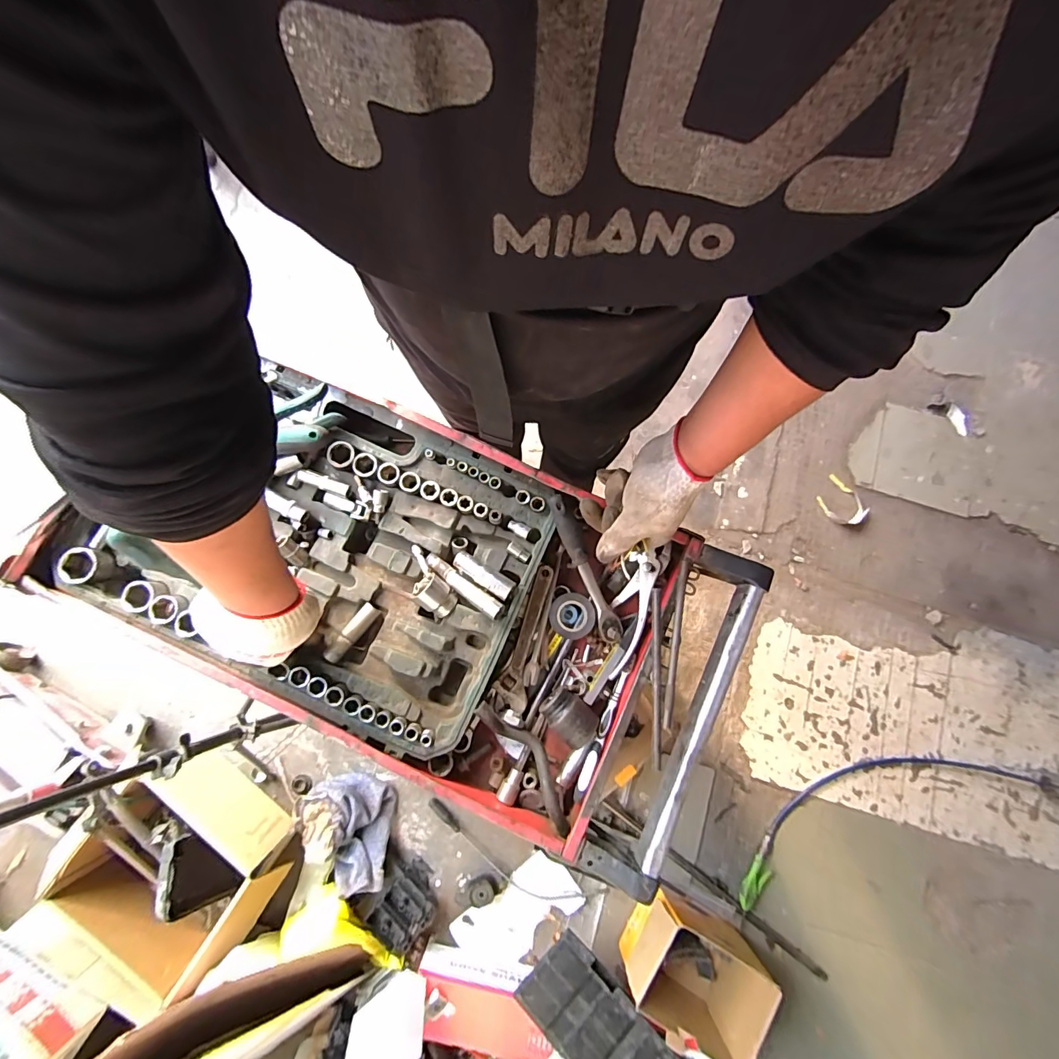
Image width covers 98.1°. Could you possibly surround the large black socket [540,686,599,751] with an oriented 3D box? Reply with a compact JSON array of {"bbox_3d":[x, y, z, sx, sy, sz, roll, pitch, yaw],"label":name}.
[{"bbox_3d":[0.048,0.229,0.560,0.052,0.047,0.065,-42,84,-9],"label":"large black socket"}]

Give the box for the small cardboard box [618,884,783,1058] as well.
[{"bbox_3d":[0.373,1.021,1.085,0.291,0.198,0.226,34,81,6],"label":"small cardboard box"}]

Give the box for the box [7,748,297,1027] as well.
[{"bbox_3d":[-0.785,0.753,1.012,0.397,0.214,0.367,34,80,4],"label":"box"}]

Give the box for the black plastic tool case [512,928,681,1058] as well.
[{"bbox_3d":[0.153,1.097,1.003,0.173,0.039,0.351,-44,84,-9],"label":"black plastic tool case"}]

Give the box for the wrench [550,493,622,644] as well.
[{"bbox_3d":[0.068,0.049,0.574,0.027,0.021,0.196,-25,97,-5],"label":"wrench"}]

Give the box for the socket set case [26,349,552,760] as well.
[{"bbox_3d":[-0.262,0.012,0.559,0.508,0.077,0.347,23,80,4],"label":"socket set case"}]

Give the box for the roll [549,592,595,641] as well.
[{"bbox_3d":[0.054,0.108,0.580,0.055,0.023,0.056,0,80,-2],"label":"roll"}]

